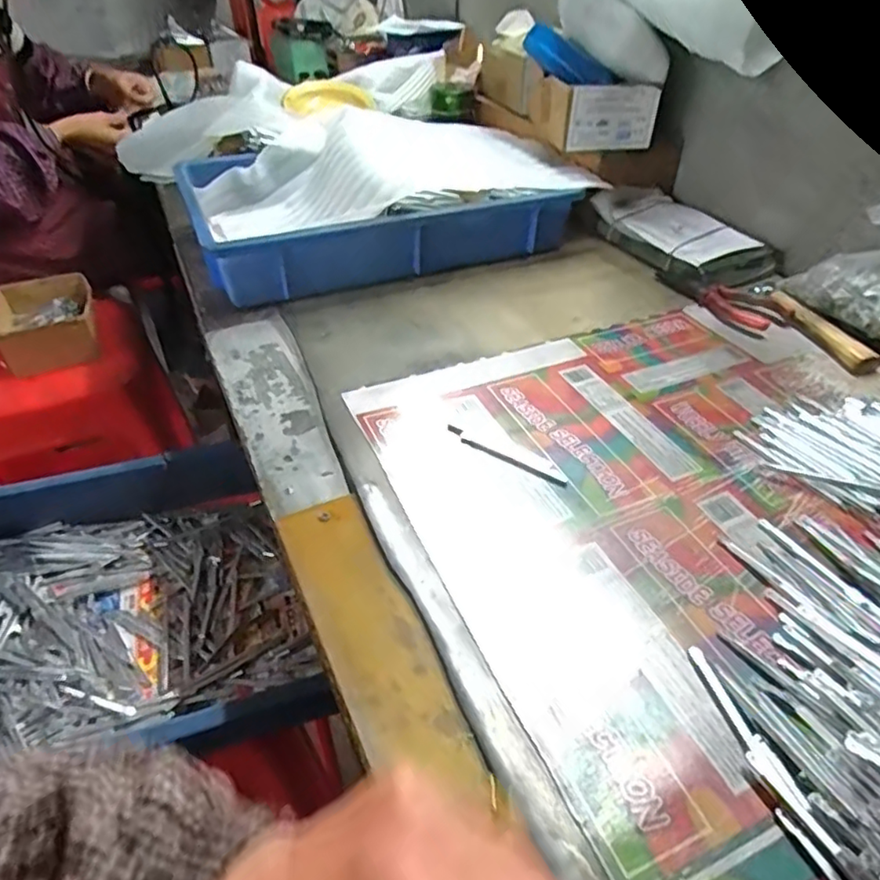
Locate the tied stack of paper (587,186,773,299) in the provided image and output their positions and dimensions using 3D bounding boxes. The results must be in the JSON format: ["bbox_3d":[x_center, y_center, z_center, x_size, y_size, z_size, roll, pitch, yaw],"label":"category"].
[{"bbox_3d":[0.286,-0.242,0.736,0.118,0.045,0.206,-16,43,-18],"label":"tied stack of paper"}]

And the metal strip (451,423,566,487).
[{"bbox_3d":[0.048,0.011,0.471,0.107,0.004,0.013,26,47,27],"label":"metal strip"}]

